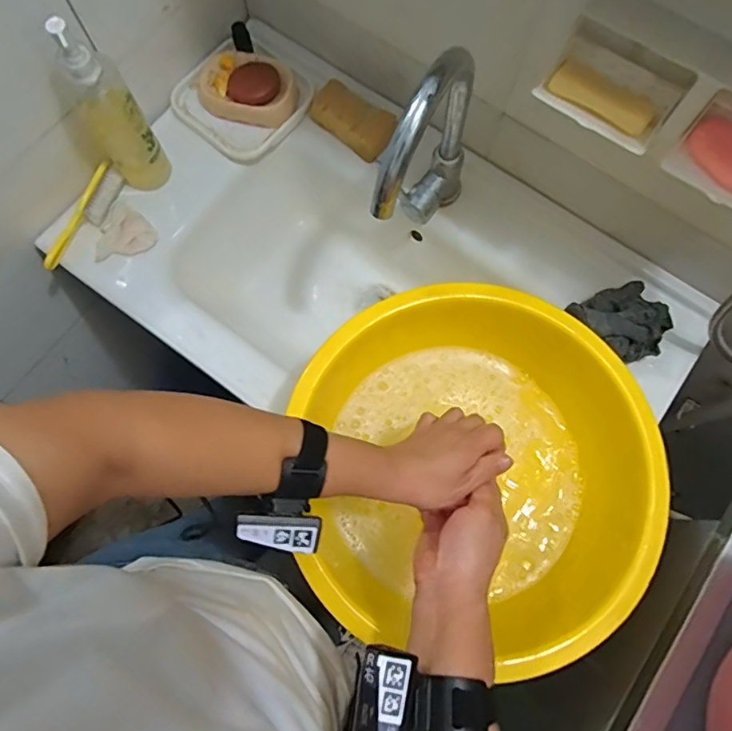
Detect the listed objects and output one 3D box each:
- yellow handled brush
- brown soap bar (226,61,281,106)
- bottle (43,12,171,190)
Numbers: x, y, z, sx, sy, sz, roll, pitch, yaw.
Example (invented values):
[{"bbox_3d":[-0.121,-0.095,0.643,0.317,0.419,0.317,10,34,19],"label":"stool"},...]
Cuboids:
[{"bbox_3d":[-0.378,-0.198,0.683,0.036,0.022,0.157,30,77,6],"label":"yellow handled brush"},{"bbox_3d":[-0.157,-0.392,0.723,0.073,0.017,0.054,-1,105,3],"label":"brown soap bar"},{"bbox_3d":[-0.304,-0.298,0.620,0.062,0.260,0.053,-35,79,-9],"label":"bottle"}]

